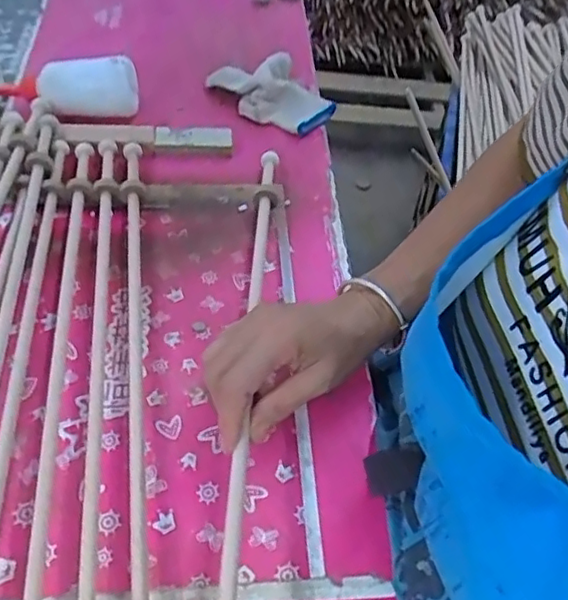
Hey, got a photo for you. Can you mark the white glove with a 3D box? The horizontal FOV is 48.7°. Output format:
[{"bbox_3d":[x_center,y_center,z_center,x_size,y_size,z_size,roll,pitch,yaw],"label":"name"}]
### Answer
[{"bbox_3d":[-0.017,-0.245,0.734,0.148,0.057,0.086,31,54,20],"label":"white glove"}]

